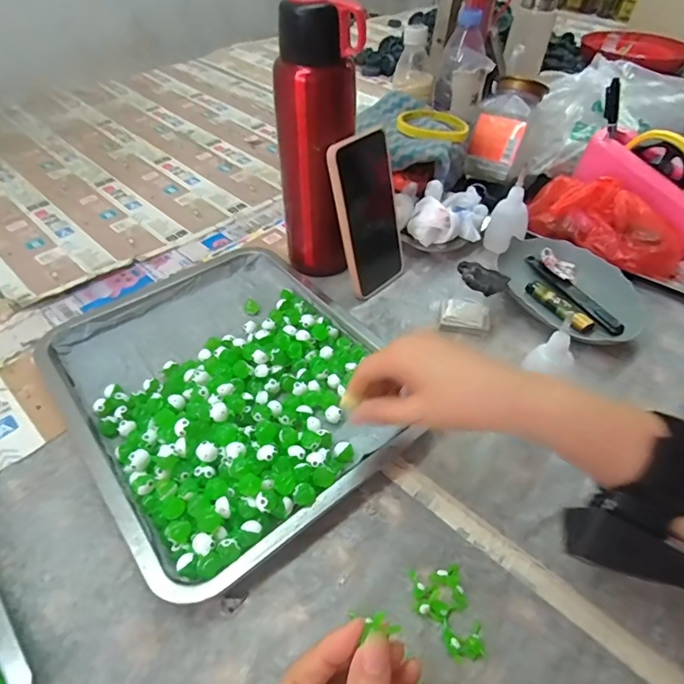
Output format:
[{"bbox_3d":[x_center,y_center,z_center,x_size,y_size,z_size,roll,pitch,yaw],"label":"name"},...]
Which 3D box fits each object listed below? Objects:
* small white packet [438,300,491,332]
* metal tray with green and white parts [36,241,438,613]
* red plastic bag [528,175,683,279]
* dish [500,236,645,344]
[{"bbox_3d":[0.130,-0.028,0.498,0.049,0.016,0.042,10,47,8],"label":"small white packet"},{"bbox_3d":[-0.111,0.021,0.434,0.257,0.035,0.339,-31,54,-27],"label":"metal tray with green and white parts"},{"bbox_3d":[0.305,-0.137,0.547,0.173,0.069,0.073,29,52,23],"label":"red plastic bag"},{"bbox_3d":[0.243,-0.058,0.516,0.159,0.028,0.121,36,55,28],"label":"dish"}]

